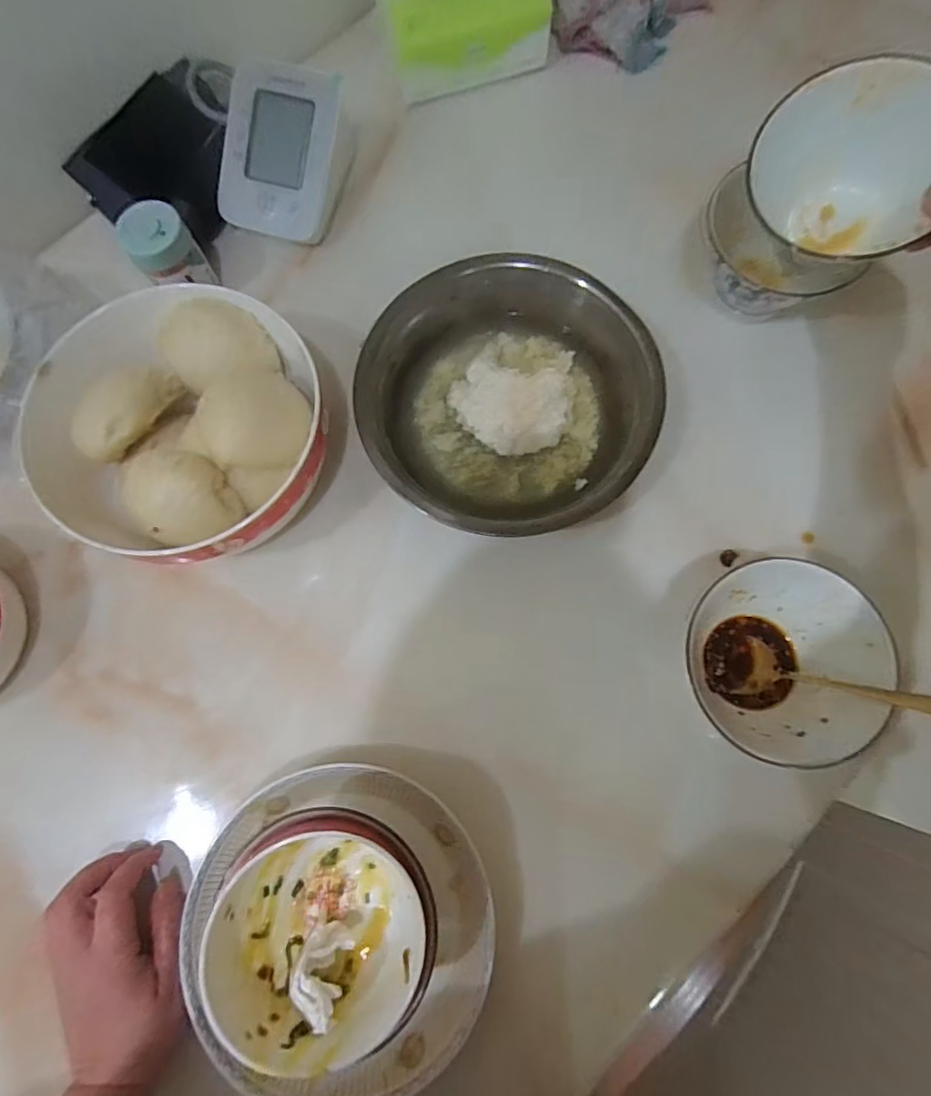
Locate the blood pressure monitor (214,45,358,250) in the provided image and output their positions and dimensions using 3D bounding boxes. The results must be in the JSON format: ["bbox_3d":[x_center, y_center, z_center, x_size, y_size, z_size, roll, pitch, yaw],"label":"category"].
[{"bbox_3d":[-0.162,-0.351,0.495,0.095,0.074,0.127,14,79,4],"label":"blood pressure monitor"}]

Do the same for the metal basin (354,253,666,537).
[{"bbox_3d":[0.031,-0.115,0.443,0.214,0.059,0.222,0,78,2],"label":"metal basin"}]

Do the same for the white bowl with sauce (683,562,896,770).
[{"bbox_3d":[0.206,0.079,0.386,0.122,0.081,0.121,0,78,2],"label":"white bowl with sauce"}]

